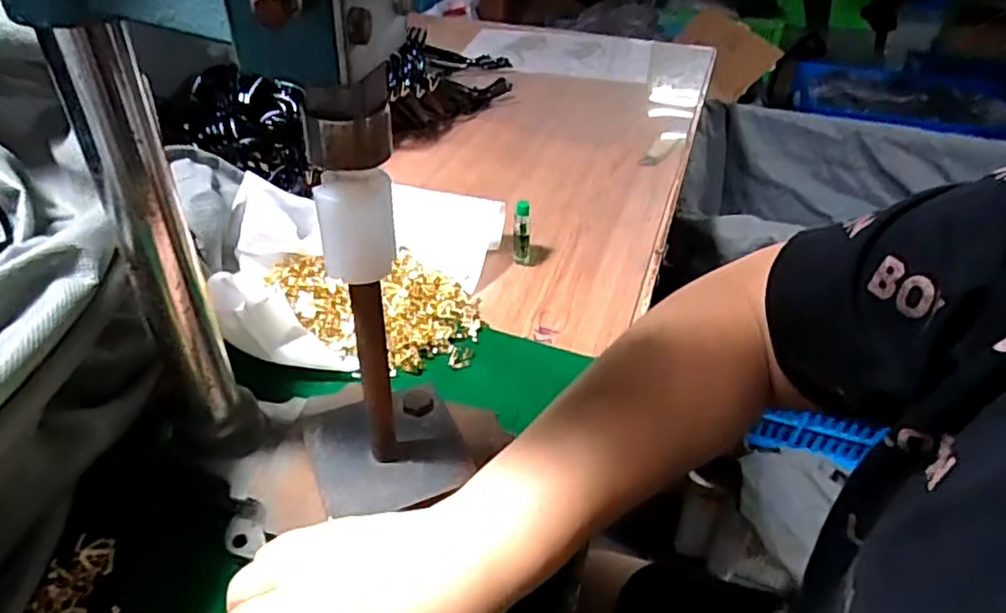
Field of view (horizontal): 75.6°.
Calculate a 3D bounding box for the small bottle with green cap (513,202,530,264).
[{"bbox_3d":[0.016,-0.060,0.543,0.014,0.057,0.012,1,38,-2],"label":"small bottle with green cap"}]

